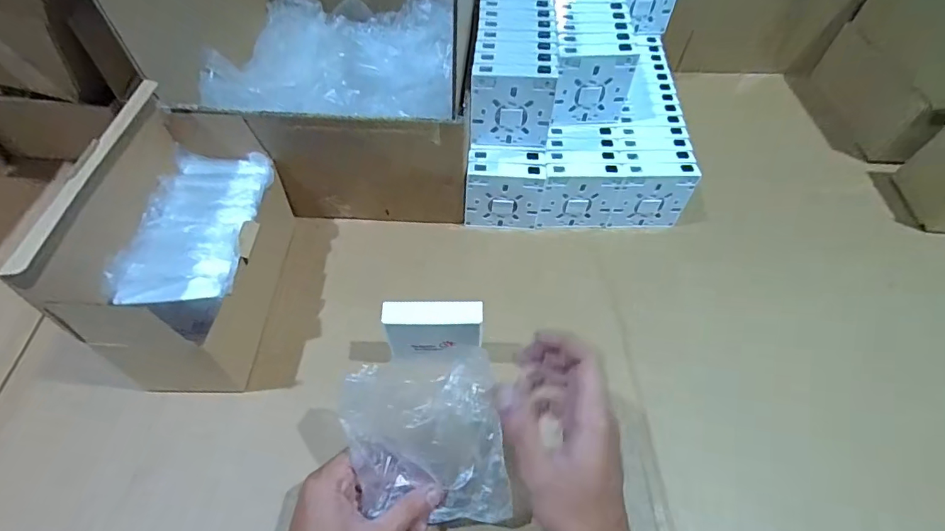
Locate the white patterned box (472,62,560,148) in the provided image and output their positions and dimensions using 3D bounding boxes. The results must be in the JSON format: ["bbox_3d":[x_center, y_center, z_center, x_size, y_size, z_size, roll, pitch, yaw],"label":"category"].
[{"bbox_3d":[0.042,-0.167,0.494,0.084,0.089,0.021,0,52,-1],"label":"white patterned box"}]

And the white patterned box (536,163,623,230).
[{"bbox_3d":[0.121,-0.079,0.541,0.085,0.086,0.021,-2,53,-2],"label":"white patterned box"}]

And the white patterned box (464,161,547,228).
[{"bbox_3d":[0.035,-0.079,0.535,0.084,0.081,0.024,2,52,1],"label":"white patterned box"}]

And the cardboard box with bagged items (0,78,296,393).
[{"bbox_3d":[-0.248,-0.027,0.422,0.099,0.185,0.230,1,52,0],"label":"cardboard box with bagged items"}]

